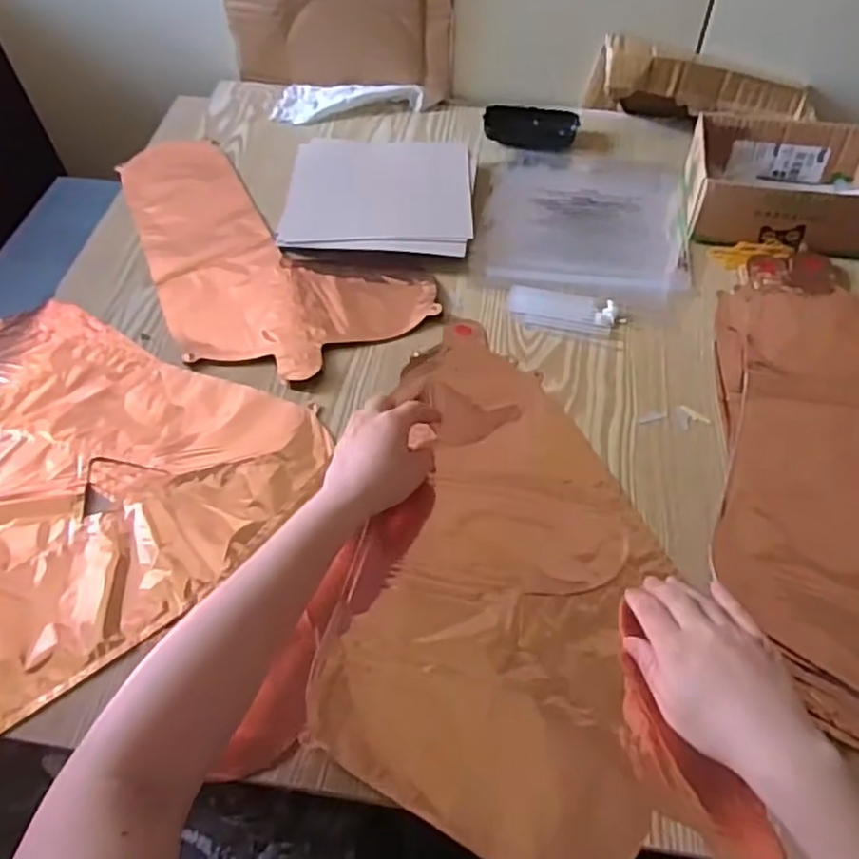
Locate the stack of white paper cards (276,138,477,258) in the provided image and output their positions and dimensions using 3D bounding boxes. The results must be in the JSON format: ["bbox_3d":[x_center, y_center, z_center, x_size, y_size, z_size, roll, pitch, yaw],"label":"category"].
[{"bbox_3d":[-0.051,-0.251,0.737,0.194,0.026,0.157,5,56,5],"label":"stack of white paper cards"}]

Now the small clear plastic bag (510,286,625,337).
[{"bbox_3d":[0.128,-0.114,0.653,0.104,0.009,0.048,11,56,9],"label":"small clear plastic bag"}]

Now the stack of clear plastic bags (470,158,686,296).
[{"bbox_3d":[0.164,-0.228,0.744,0.210,0.015,0.221,6,56,6],"label":"stack of clear plastic bags"}]

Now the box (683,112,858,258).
[{"bbox_3d":[0.356,-0.246,0.700,0.180,0.065,0.140,8,56,7],"label":"box"}]

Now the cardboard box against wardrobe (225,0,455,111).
[{"bbox_3d":[-0.107,-0.483,0.808,0.264,0.171,0.024,8,56,7],"label":"cardboard box against wardrobe"}]

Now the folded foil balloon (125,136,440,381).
[{"bbox_3d":[-0.194,-0.193,0.721,0.212,0.013,0.396,-32,60,-19],"label":"folded foil balloon"}]

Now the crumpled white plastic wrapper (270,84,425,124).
[{"bbox_3d":[-0.099,-0.407,0.856,0.180,0.022,0.062,2,55,3],"label":"crumpled white plastic wrapper"}]

